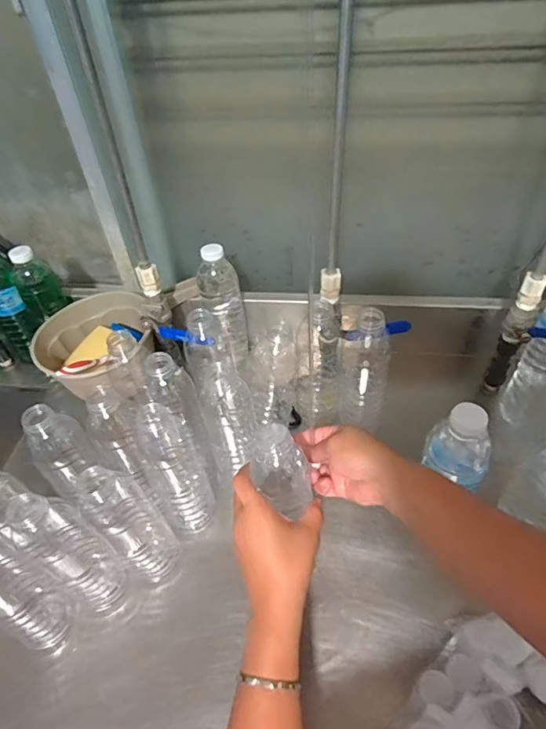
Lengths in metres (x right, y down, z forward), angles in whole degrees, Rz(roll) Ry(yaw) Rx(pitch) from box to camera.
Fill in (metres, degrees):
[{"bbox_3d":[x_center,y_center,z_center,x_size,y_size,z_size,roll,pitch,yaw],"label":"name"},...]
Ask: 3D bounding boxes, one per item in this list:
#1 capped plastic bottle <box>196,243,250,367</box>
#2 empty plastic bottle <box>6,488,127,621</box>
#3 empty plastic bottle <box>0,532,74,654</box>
[{"bbox_3d":[-0.077,-0.088,0.703,0.065,0.180,0.053,-4,45,1],"label":"capped plastic bottle"},{"bbox_3d":[-0.205,0.193,0.474,0.055,0.207,0.059,31,55,30],"label":"empty plastic bottle"},{"bbox_3d":[-0.260,0.216,0.455,0.061,0.203,0.059,22,51,24],"label":"empty plastic bottle"}]

